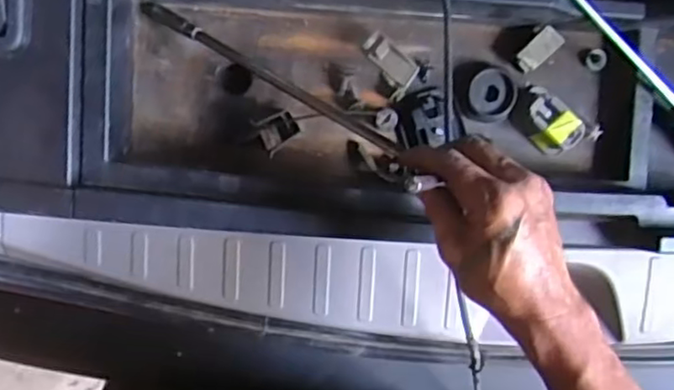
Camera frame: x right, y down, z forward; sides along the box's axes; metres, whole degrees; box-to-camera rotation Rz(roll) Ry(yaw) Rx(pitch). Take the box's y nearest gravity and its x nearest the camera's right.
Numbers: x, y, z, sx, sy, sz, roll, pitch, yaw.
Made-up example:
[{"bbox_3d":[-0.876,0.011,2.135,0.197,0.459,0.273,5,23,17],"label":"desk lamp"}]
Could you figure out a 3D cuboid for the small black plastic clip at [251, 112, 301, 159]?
[{"bbox_3d":[-0.051,-0.056,0.570,0.034,0.020,0.033,-27,97,-2],"label":"small black plastic clip"}]

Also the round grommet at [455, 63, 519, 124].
[{"bbox_3d":[0.134,-0.093,0.580,0.052,0.015,0.052,0,95,-5],"label":"round grommet"}]

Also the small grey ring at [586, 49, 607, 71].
[{"bbox_3d":[0.242,-0.126,0.602,0.016,0.010,0.020,-7,95,-4],"label":"small grey ring"}]

